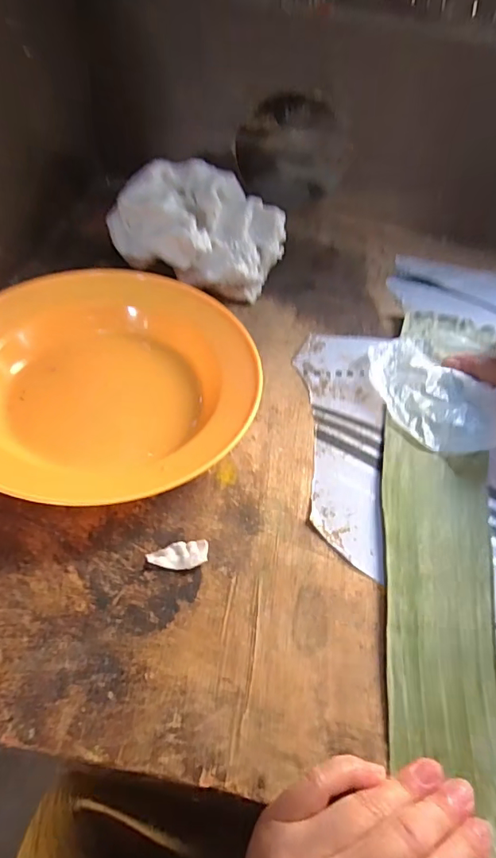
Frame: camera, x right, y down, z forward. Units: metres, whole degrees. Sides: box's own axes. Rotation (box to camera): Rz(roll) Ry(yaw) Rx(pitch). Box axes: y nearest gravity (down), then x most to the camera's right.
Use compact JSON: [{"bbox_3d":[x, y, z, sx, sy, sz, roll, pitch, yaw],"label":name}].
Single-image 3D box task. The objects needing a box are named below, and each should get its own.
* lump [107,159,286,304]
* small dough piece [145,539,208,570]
[{"bbox_3d":[-0.040,-0.184,0.471,0.151,0.079,0.103,23,53,12],"label":"lump"},{"bbox_3d":[-0.042,0.076,0.306,0.035,0.005,0.018,-3,52,-8],"label":"small dough piece"}]

